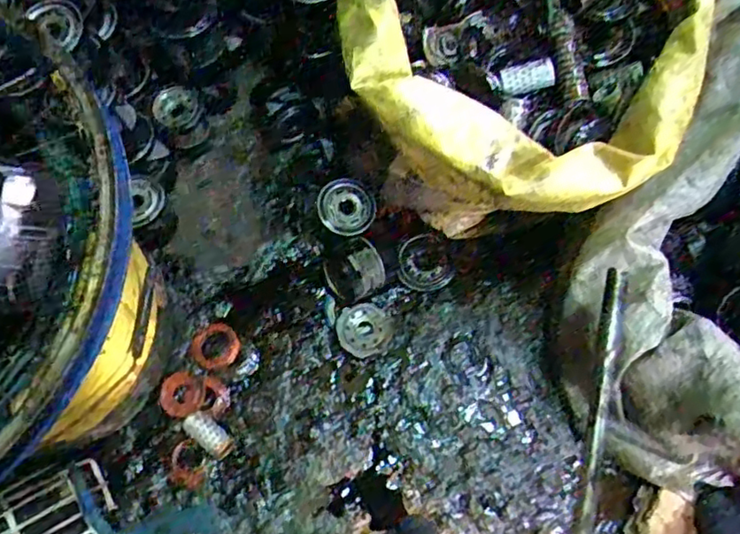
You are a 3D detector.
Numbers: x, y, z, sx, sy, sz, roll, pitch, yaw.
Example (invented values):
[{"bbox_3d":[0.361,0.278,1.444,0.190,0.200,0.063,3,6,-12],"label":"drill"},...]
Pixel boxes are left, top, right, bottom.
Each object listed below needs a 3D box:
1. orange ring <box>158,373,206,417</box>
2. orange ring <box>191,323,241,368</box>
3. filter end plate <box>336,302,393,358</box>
[{"bbox_3d":[-0.210,0.143,0.724,0.049,0.008,0.048,-1,70,3],"label":"orange ring"},{"bbox_3d":[-0.180,0.092,0.753,0.054,0.011,0.050,-1,70,3],"label":"orange ring"},{"bbox_3d":[-0.007,0.071,0.732,0.059,0.008,0.057,1,84,-7],"label":"filter end plate"}]

